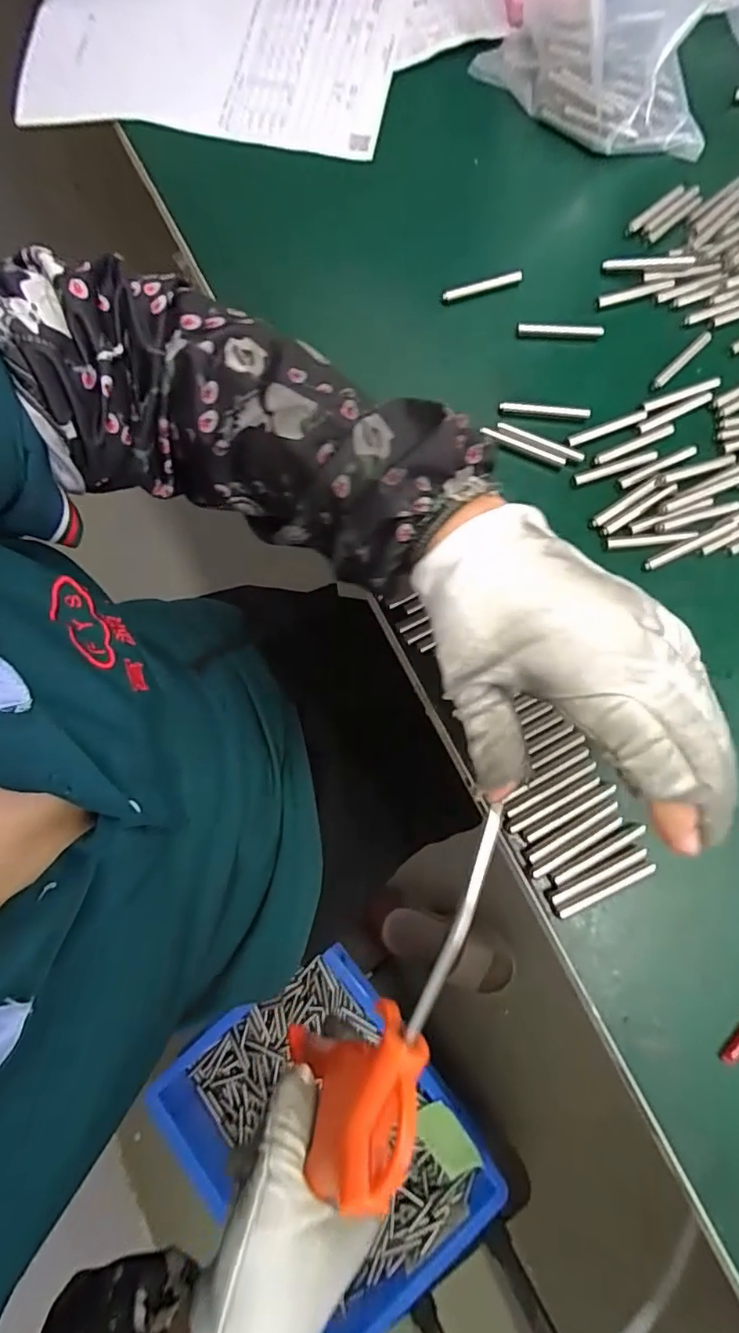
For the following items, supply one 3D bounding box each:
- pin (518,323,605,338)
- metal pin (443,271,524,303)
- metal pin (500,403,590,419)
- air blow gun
[{"bbox_3d":[0.131,-0.231,0.372,0.058,0.008,0.009,4,76,0],"label":"pin"},{"bbox_3d":[0.079,-0.266,0.380,0.058,0.009,0.008,-18,77,-5],"label":"metal pin"},{"bbox_3d":[0.115,-0.168,0.355,0.057,0.007,0.006,8,76,1],"label":"metal pin"},{"bbox_3d":[0.014,0.141,0.233,0.046,0.084,0.172,30,99,6],"label":"air blow gun"}]

